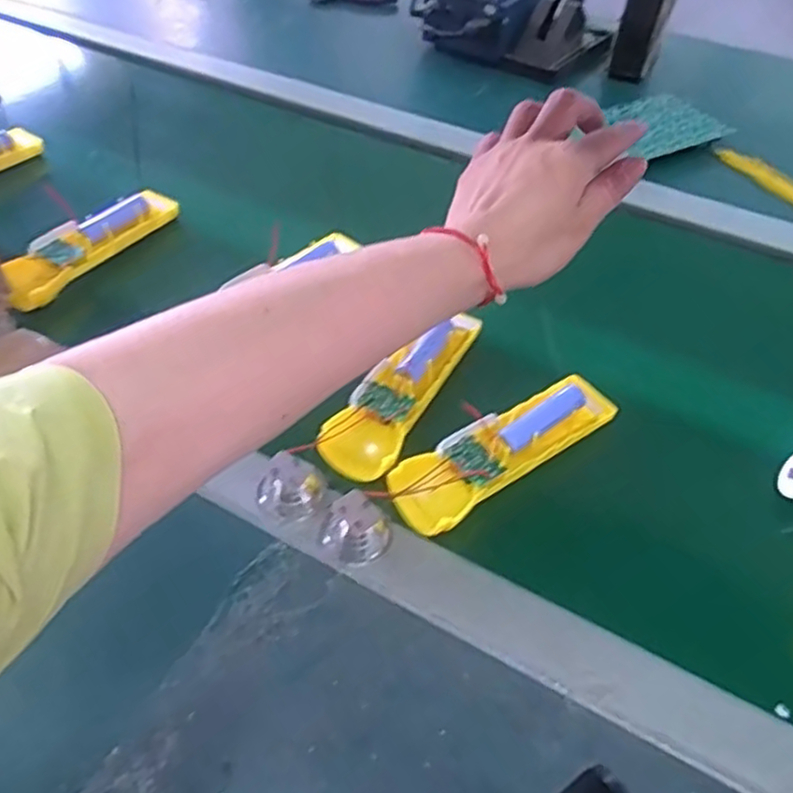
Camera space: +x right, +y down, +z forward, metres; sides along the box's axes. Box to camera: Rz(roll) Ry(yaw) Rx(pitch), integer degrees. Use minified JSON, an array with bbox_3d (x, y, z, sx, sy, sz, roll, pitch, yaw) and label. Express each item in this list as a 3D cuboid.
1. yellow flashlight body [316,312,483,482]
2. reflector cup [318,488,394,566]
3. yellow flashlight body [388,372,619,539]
[{"bbox_3d":[0.005,-0.010,0.476,0.048,0.023,0.159,22,54,18],"label":"yellow flashlight body"},{"bbox_3d":[-0.024,0.078,0.408,0.039,0.025,0.031,28,56,22],"label":"reflector cup"},{"bbox_3d":[0.069,0.031,0.443,0.163,0.026,0.047,-30,56,-22],"label":"yellow flashlight body"}]

